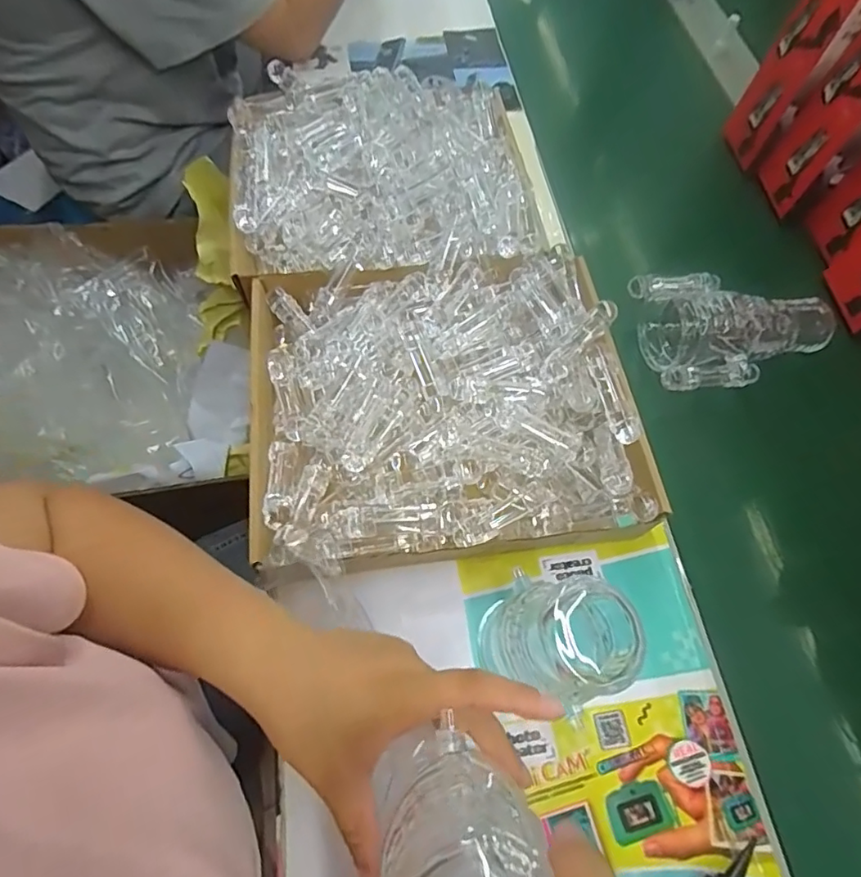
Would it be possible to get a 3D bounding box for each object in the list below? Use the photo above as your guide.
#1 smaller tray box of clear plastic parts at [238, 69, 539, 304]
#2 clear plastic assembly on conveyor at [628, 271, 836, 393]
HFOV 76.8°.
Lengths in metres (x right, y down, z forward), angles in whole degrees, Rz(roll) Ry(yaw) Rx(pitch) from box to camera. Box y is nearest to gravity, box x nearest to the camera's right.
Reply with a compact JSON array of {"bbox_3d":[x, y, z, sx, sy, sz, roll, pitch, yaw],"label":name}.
[{"bbox_3d":[-0.053,-0.281,0.566,0.300,0.061,0.288,-4,65,-5],"label":"smaller tray box of clear plastic parts"},{"bbox_3d":[0.301,-0.110,0.533,0.183,0.049,0.119,-4,65,-5],"label":"clear plastic assembly on conveyor"}]

